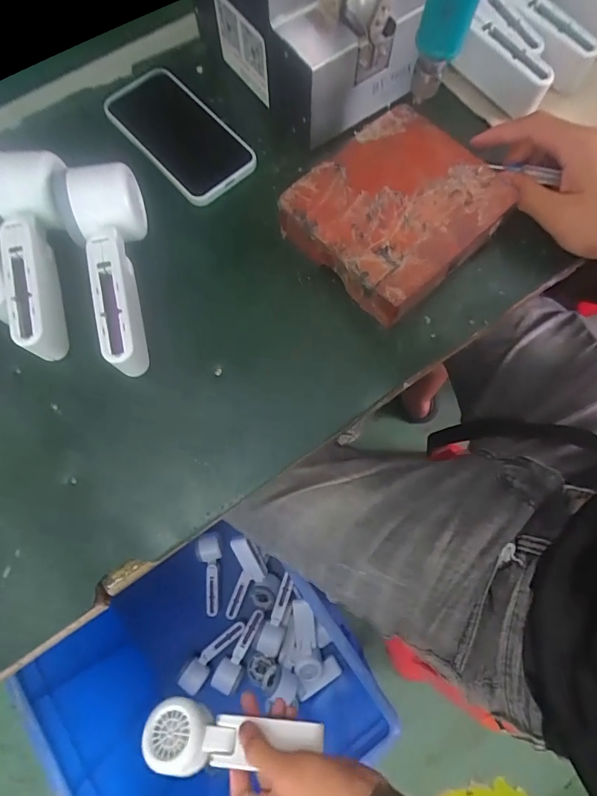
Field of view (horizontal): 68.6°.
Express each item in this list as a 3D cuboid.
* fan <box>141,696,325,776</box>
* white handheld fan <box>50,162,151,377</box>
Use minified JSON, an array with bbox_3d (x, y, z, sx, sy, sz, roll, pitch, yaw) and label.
[{"bbox_3d":[-0.060,0.318,0.413,0.165,0.046,0.053,-4,73,8],"label":"fan"},{"bbox_3d":[-0.146,-0.099,0.341,0.056,0.051,0.161,-12,73,-2],"label":"white handheld fan"}]

